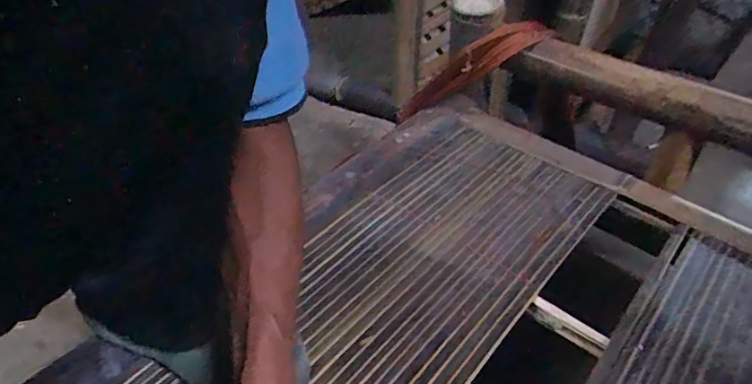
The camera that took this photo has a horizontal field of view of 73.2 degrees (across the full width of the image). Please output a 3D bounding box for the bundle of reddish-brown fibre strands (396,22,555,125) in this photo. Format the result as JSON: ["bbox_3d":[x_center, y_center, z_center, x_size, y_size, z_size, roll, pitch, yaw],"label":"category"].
[{"bbox_3d":[0.133,-0.180,0.721,0.225,0.043,0.037,-30,31,24],"label":"bundle of reddish-brown fibre strands"}]

